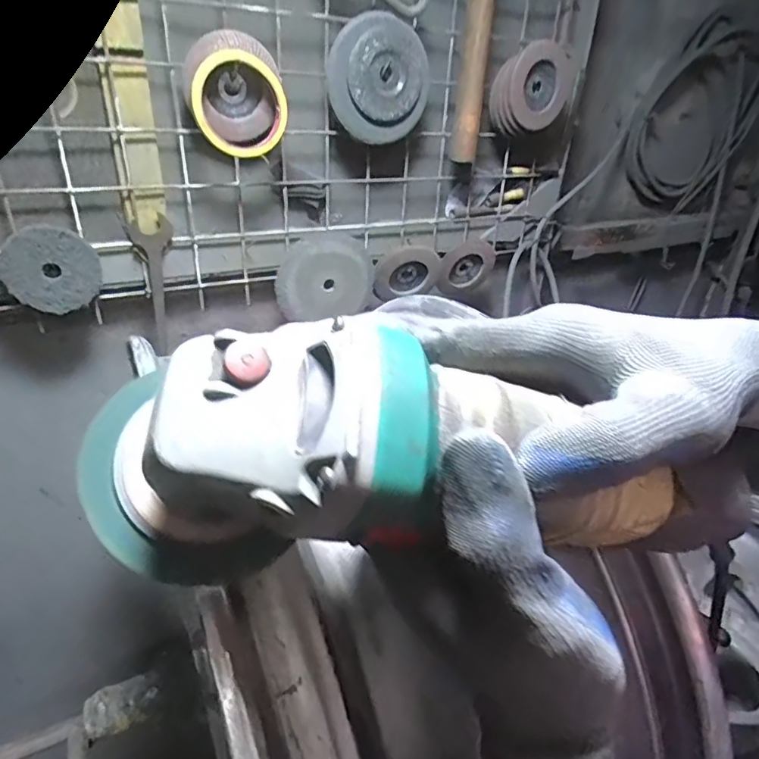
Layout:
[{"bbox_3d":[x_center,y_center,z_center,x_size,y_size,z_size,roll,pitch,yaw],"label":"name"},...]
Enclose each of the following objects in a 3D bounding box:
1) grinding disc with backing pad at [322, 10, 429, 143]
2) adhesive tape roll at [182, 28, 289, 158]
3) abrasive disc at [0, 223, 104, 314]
[{"bbox_3d":[0.002,-0.336,0.584,0.126,0.121,0.021,-29,37,-11],"label":"grinding disc with backing pad"},{"bbox_3d":[-0.143,-0.285,0.526,0.095,0.100,0.047,-17,35,-32],"label":"adhesive tape roll"},{"bbox_3d":[-0.331,-0.112,0.526,0.086,0.082,0.018,-13,33,-27],"label":"abrasive disc"}]

